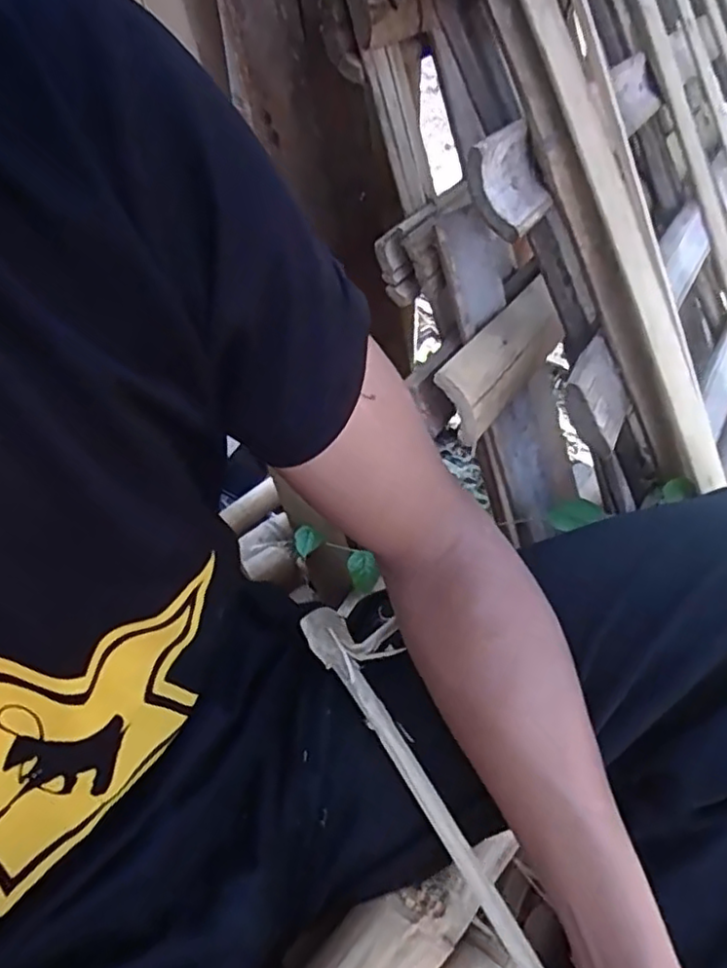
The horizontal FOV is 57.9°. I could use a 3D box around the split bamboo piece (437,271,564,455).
[{"bbox_3d":[0.092,-0.081,0.428,0.050,0.027,0.138,46,51,-6],"label":"split bamboo piece"}]

